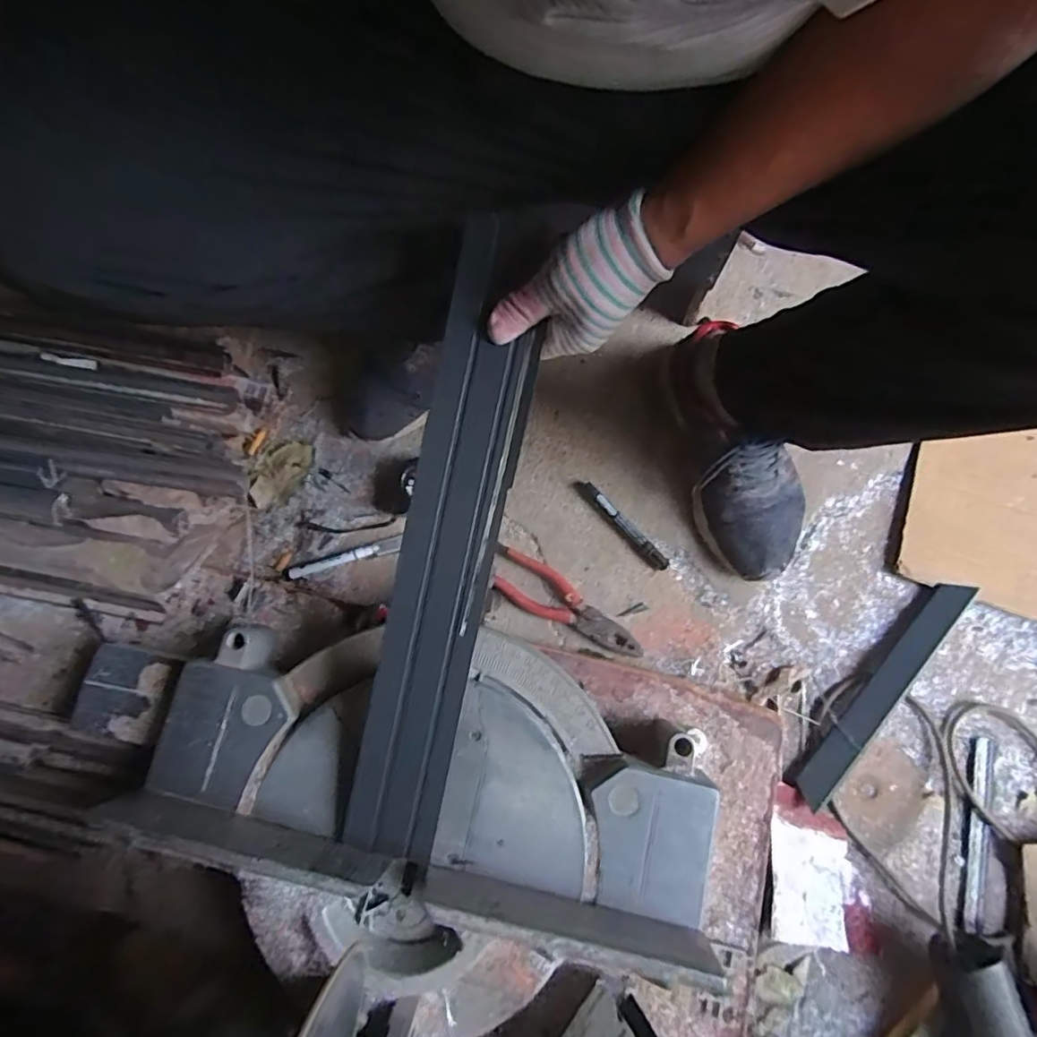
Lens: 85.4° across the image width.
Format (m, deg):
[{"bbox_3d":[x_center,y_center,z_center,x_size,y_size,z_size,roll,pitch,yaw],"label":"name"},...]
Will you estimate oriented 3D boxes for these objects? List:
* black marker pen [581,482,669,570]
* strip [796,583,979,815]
[{"bbox_3d":[0.117,0.008,0.627,0.017,0.023,0.125,-40,82,-9],"label":"black marker pen"},{"bbox_3d":[0.374,0.174,0.574,0.030,0.027,0.279,41,80,7],"label":"strip"}]

